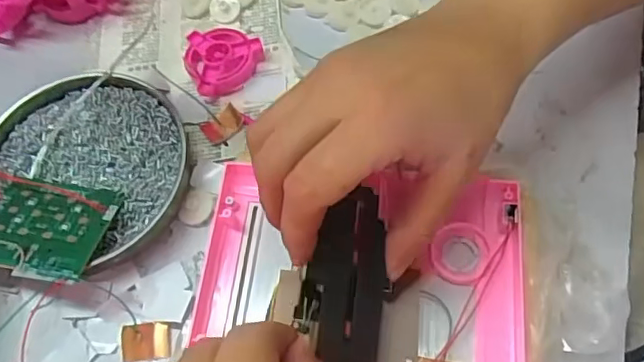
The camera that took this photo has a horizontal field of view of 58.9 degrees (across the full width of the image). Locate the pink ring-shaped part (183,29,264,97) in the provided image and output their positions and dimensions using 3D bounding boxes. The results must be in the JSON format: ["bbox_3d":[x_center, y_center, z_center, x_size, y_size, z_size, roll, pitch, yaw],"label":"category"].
[{"bbox_3d":[-0.072,-0.082,0.396,0.054,0.020,0.047,8,66,9],"label":"pink ring-shaped part"}]

